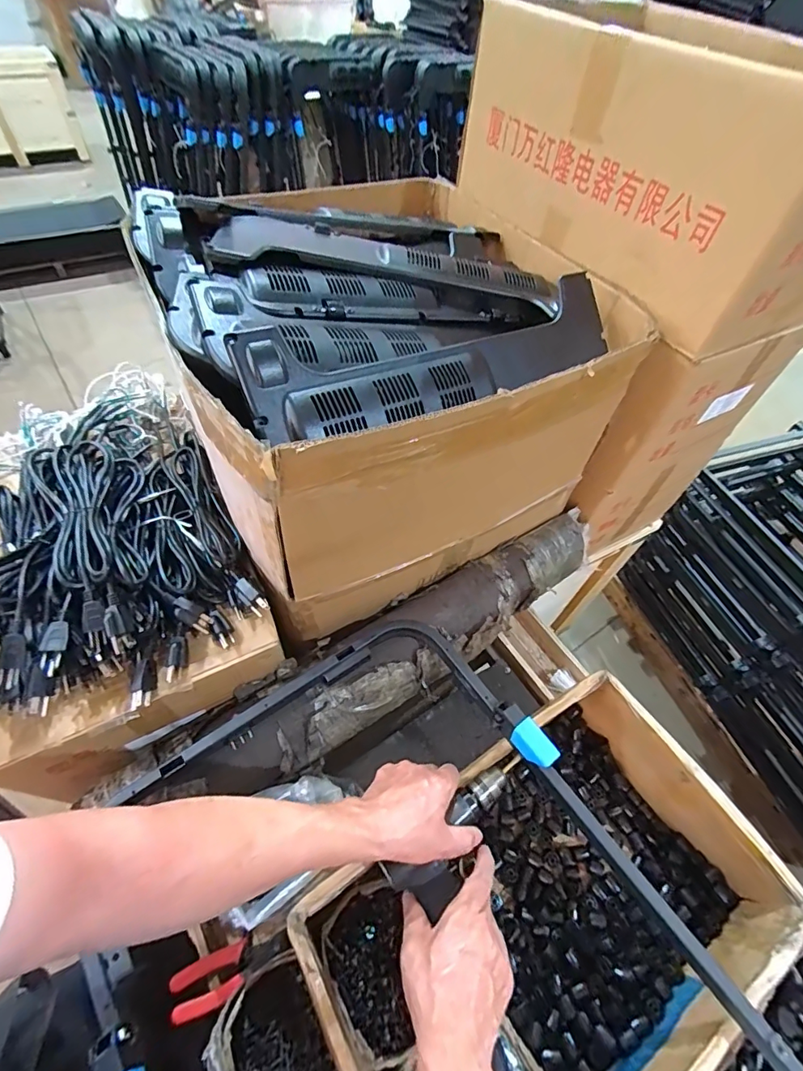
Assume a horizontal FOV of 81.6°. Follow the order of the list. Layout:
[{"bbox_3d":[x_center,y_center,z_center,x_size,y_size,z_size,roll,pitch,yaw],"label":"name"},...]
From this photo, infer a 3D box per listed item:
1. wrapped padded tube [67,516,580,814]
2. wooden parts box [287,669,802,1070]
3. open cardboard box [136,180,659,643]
[{"bbox_3d":[0.006,0.170,0.701,0.798,0.100,0.137,-26,60,-21],"label":"wrapped padded tube"},{"bbox_3d":[0.194,0.463,0.589,0.485,0.161,0.347,-26,60,-21],"label":"wooden parts box"},{"bbox_3d":[-0.040,-0.248,0.734,0.539,0.379,0.539,-24,59,-20],"label":"open cardboard box"}]

